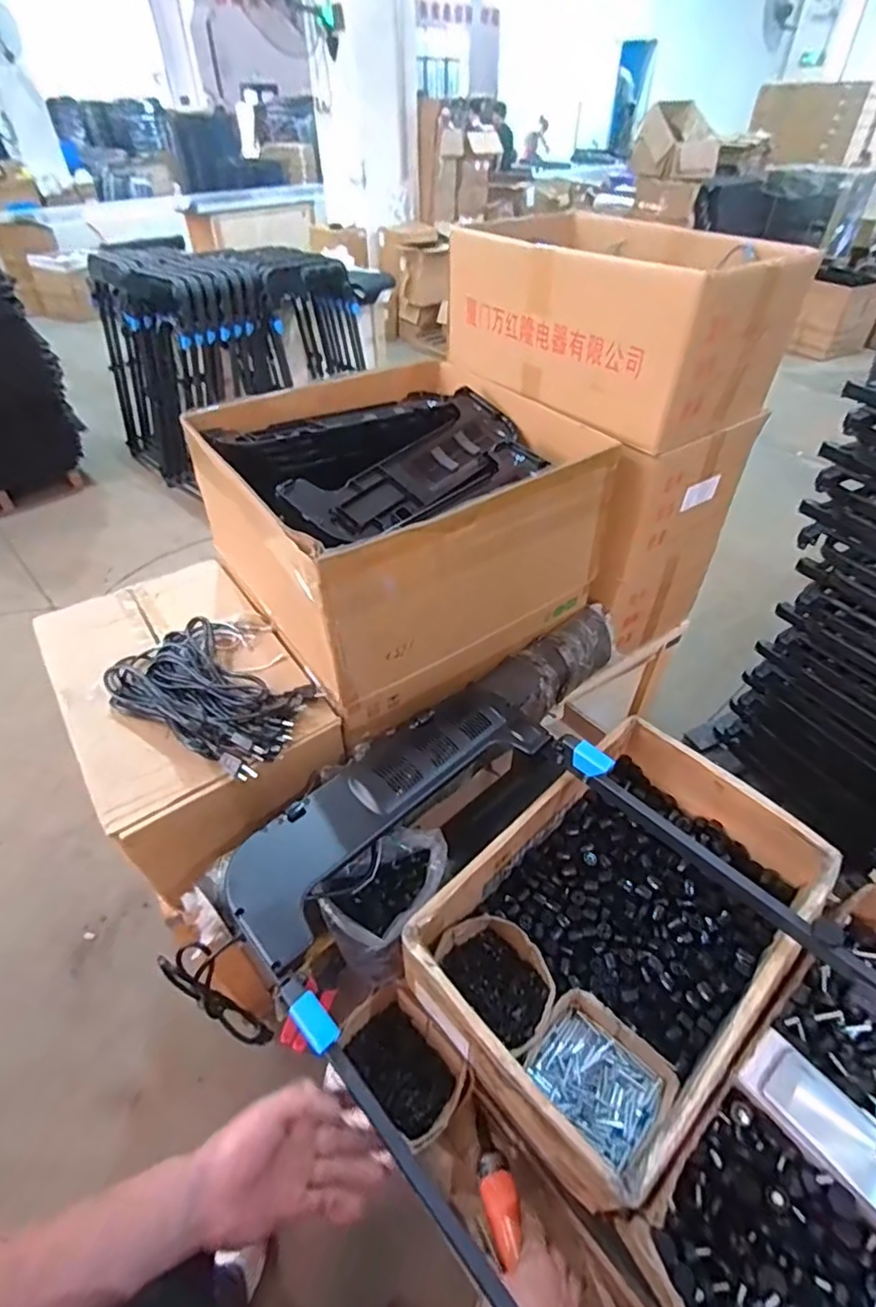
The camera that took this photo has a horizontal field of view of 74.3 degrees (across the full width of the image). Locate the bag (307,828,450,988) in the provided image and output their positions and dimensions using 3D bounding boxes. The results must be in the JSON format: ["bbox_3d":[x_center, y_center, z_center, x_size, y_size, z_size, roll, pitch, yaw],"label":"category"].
[{"bbox_3d":[-0.062,0.358,0.835,0.184,0.162,0.125,-33,52,-29],"label":"bag"}]

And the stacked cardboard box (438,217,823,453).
[{"bbox_3d":[0.322,-0.648,1.103,0.405,0.237,0.600,-28,50,-26],"label":"stacked cardboard box"}]

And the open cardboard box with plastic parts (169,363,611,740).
[{"bbox_3d":[-0.064,-0.251,1.083,0.581,0.331,0.535,-28,50,-26],"label":"open cardboard box with plastic parts"}]

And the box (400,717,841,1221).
[{"bbox_3d":[0.257,0.369,0.802,0.527,0.146,0.360,-33,52,-29],"label":"box"}]

